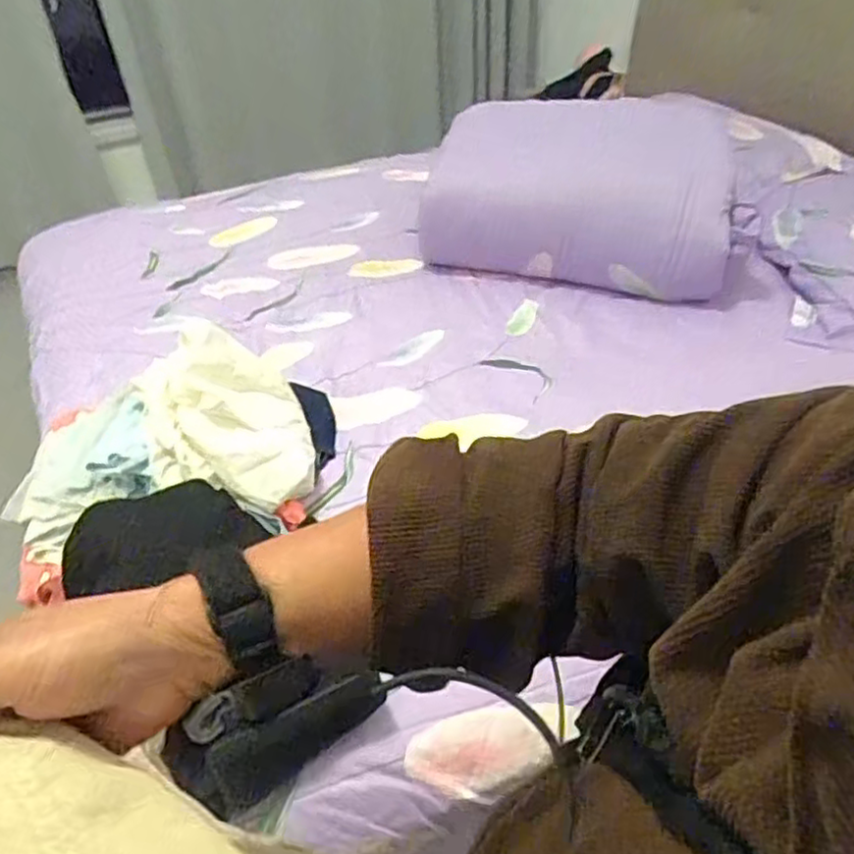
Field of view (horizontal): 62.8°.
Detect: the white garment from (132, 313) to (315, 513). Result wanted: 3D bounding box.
[{"bbox_3d":[-0.275,-0.007,0.971,0.204,0.180,0.245,-16,41,-14],"label":"white garment"}]

